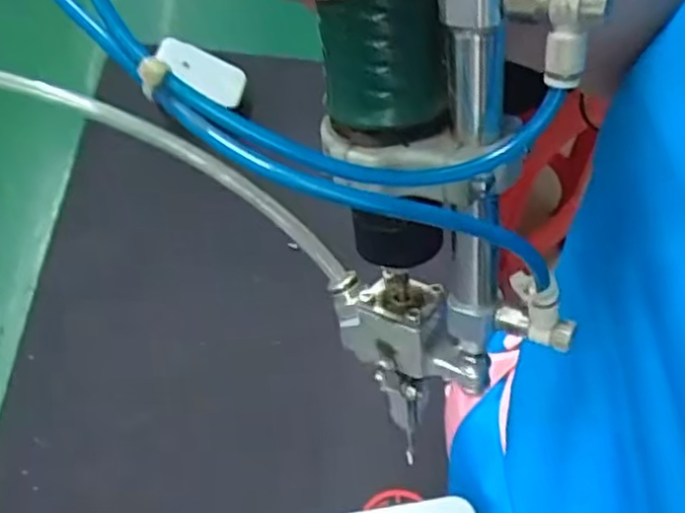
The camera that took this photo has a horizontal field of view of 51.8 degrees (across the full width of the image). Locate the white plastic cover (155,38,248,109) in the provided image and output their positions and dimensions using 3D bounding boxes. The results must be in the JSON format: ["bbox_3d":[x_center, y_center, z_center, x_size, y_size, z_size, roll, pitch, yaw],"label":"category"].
[{"bbox_3d":[-0.112,-0.146,0.557,0.071,0.031,0.010,25,21,-11],"label":"white plastic cover"}]

